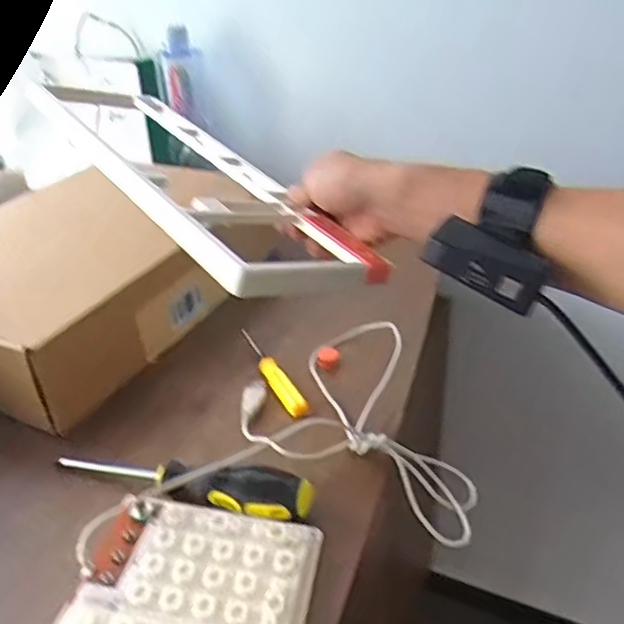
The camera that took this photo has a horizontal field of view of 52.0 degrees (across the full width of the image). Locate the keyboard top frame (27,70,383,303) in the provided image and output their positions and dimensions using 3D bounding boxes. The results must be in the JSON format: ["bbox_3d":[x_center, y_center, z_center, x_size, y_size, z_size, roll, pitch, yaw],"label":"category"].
[{"bbox_3d":[-0.123,-0.135,0.564,0.141,0.016,0.445,-7,35,-40],"label":"keyboard top frame"}]

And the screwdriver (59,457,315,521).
[{"bbox_3d":[-0.092,0.118,0.447,0.187,0.038,0.029,6,34,14],"label":"screwdriver"}]

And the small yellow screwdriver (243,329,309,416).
[{"bbox_3d":[-0.037,0.051,0.563,0.015,0.016,0.126,-18,36,-21],"label":"small yellow screwdriver"}]

